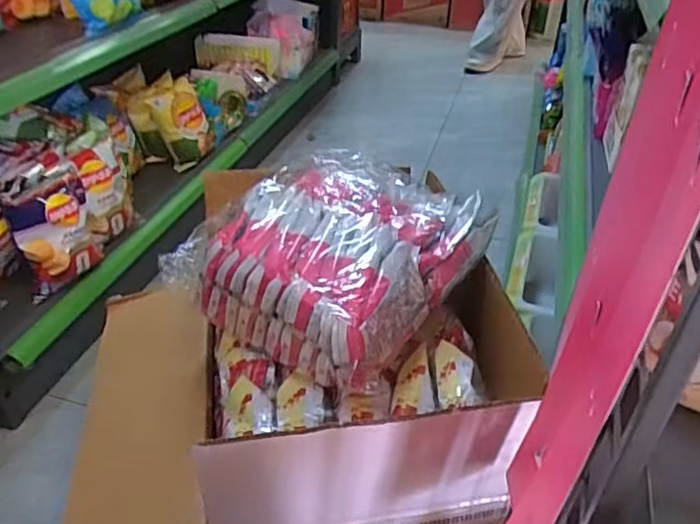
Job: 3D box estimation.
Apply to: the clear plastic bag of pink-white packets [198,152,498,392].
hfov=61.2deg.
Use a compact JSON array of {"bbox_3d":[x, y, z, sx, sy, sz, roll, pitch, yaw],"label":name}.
[{"bbox_3d":[-0.009,-0.011,0.687,0.261,0.132,0.271,26,42,30],"label":"clear plastic bag of pink-white packets"}]

